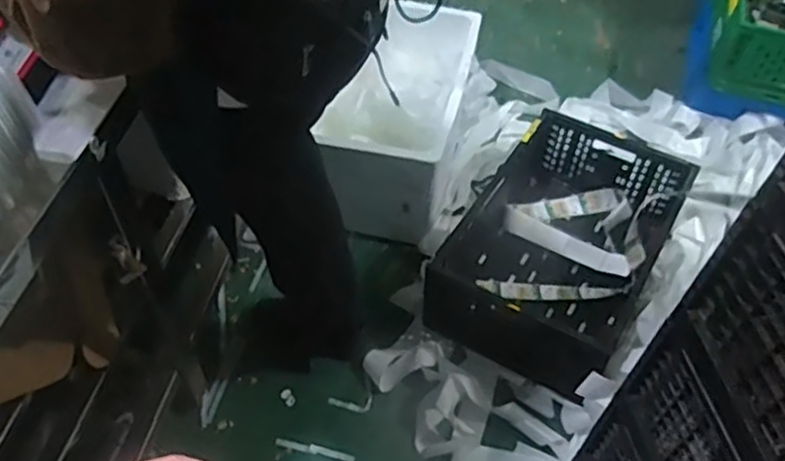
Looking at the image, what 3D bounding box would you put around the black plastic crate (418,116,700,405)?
[{"bbox_3d":[0.391,0.021,1.540,0.390,0.177,0.628,27,56,17],"label":"black plastic crate"}]

